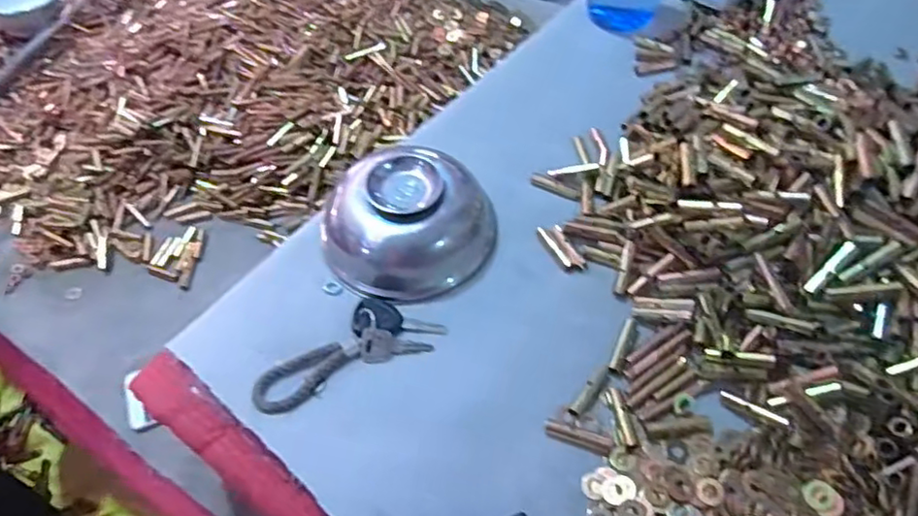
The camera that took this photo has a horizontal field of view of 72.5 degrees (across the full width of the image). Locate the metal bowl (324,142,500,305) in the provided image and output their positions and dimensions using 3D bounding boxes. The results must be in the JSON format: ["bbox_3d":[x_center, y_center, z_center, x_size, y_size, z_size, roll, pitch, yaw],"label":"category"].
[{"bbox_3d":[-0.042,-0.039,0.497,0.135,0.068,0.126,-2,53,2],"label":"metal bowl"}]

